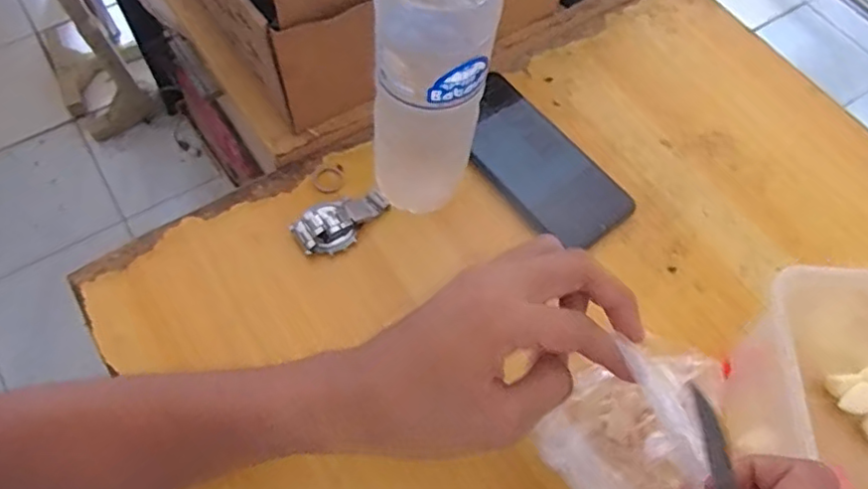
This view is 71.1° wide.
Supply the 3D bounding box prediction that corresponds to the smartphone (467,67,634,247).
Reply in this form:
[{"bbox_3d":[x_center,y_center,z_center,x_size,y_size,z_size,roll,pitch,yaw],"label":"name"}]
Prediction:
[{"bbox_3d":[0.077,-0.061,0.461,0.080,0.006,0.148,-35,77,-25],"label":"smartphone"}]

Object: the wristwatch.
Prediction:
[{"bbox_3d":[-0.066,-0.021,0.424,0.066,0.020,0.037,-39,71,-20],"label":"wristwatch"}]

